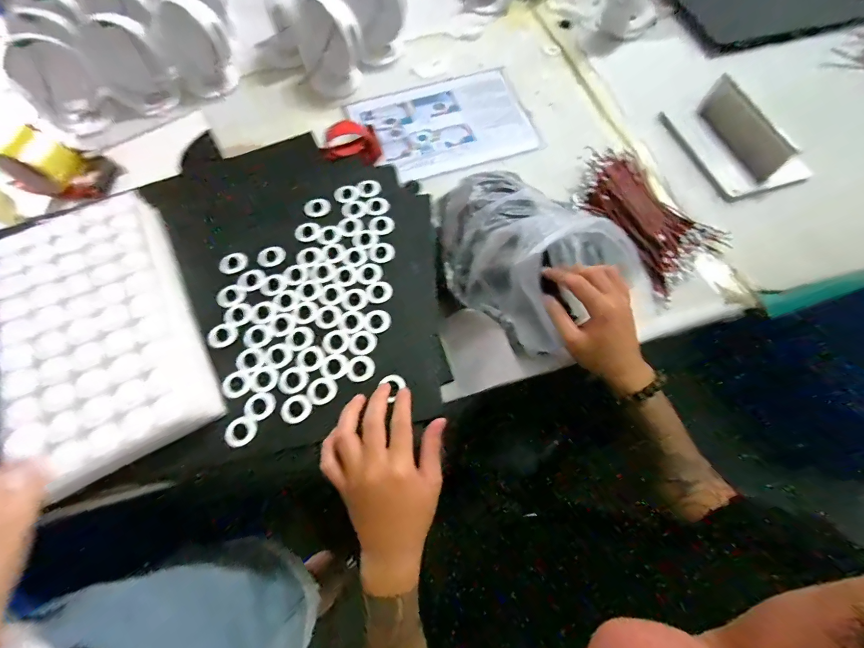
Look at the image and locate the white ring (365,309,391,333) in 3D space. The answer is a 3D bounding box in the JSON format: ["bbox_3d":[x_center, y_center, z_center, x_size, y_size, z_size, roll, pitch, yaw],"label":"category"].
[{"bbox_3d":[-0.062,-0.003,0.418,0.029,0.004,0.028,-1,69,2],"label":"white ring"}]

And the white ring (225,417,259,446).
[{"bbox_3d":[-0.199,0.111,0.378,0.027,0.007,0.030,21,71,10],"label":"white ring"}]

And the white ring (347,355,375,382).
[{"bbox_3d":[-0.076,0.049,0.398,0.027,0.005,0.028,-1,69,2],"label":"white ring"}]

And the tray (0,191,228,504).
[{"bbox_3d":[-0.358,0.006,0.400,0.172,0.059,0.318,-26,70,-7],"label":"tray"}]

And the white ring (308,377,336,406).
[{"bbox_3d":[-0.119,0.073,0.396,0.031,0.005,0.028,-32,71,-9],"label":"white ring"}]

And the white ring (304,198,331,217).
[{"bbox_3d":[-0.154,-0.157,0.491,0.035,0.004,0.031,-6,69,0],"label":"white ring"}]

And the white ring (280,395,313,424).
[{"bbox_3d":[-0.144,0.090,0.387,0.031,0.005,0.028,-35,71,-10],"label":"white ring"}]

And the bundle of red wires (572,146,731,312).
[{"bbox_3d":[0.313,-0.162,0.548,0.142,0.036,0.248,-30,70,-9],"label":"bundle of red wires"}]

